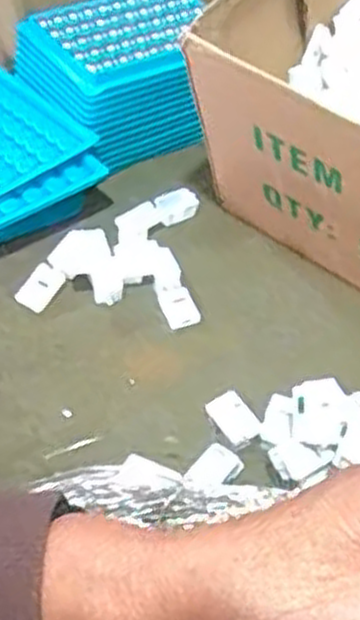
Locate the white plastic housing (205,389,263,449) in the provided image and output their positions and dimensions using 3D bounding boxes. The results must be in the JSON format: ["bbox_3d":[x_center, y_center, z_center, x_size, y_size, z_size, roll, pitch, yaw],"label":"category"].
[{"bbox_3d":[0.027,0.055,0.394,0.018,0.011,0.029,-26,55,-24],"label":"white plastic housing"}]

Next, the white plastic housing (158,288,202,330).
[{"bbox_3d":[0.000,-0.002,0.454,0.019,0.004,0.025,-15,51,-16],"label":"white plastic housing"}]

